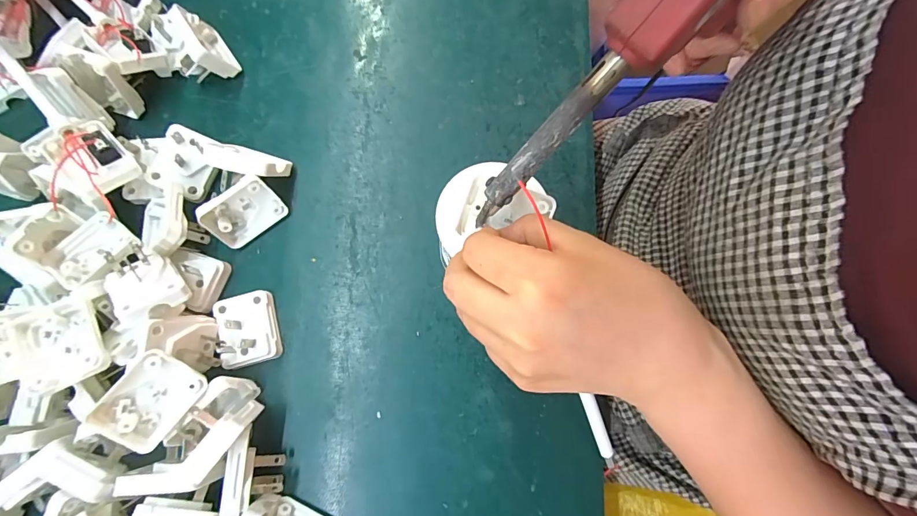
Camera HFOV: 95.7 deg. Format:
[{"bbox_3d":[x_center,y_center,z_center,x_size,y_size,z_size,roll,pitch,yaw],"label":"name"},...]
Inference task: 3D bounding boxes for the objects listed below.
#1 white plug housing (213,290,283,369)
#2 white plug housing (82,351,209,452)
[{"bbox_3d":[-0.144,0.047,0.280,0.037,0.023,0.048,-17,79,-4],"label":"white plug housing"},{"bbox_3d":[-0.176,0.082,0.238,0.039,0.015,0.049,38,75,-6],"label":"white plug housing"}]

